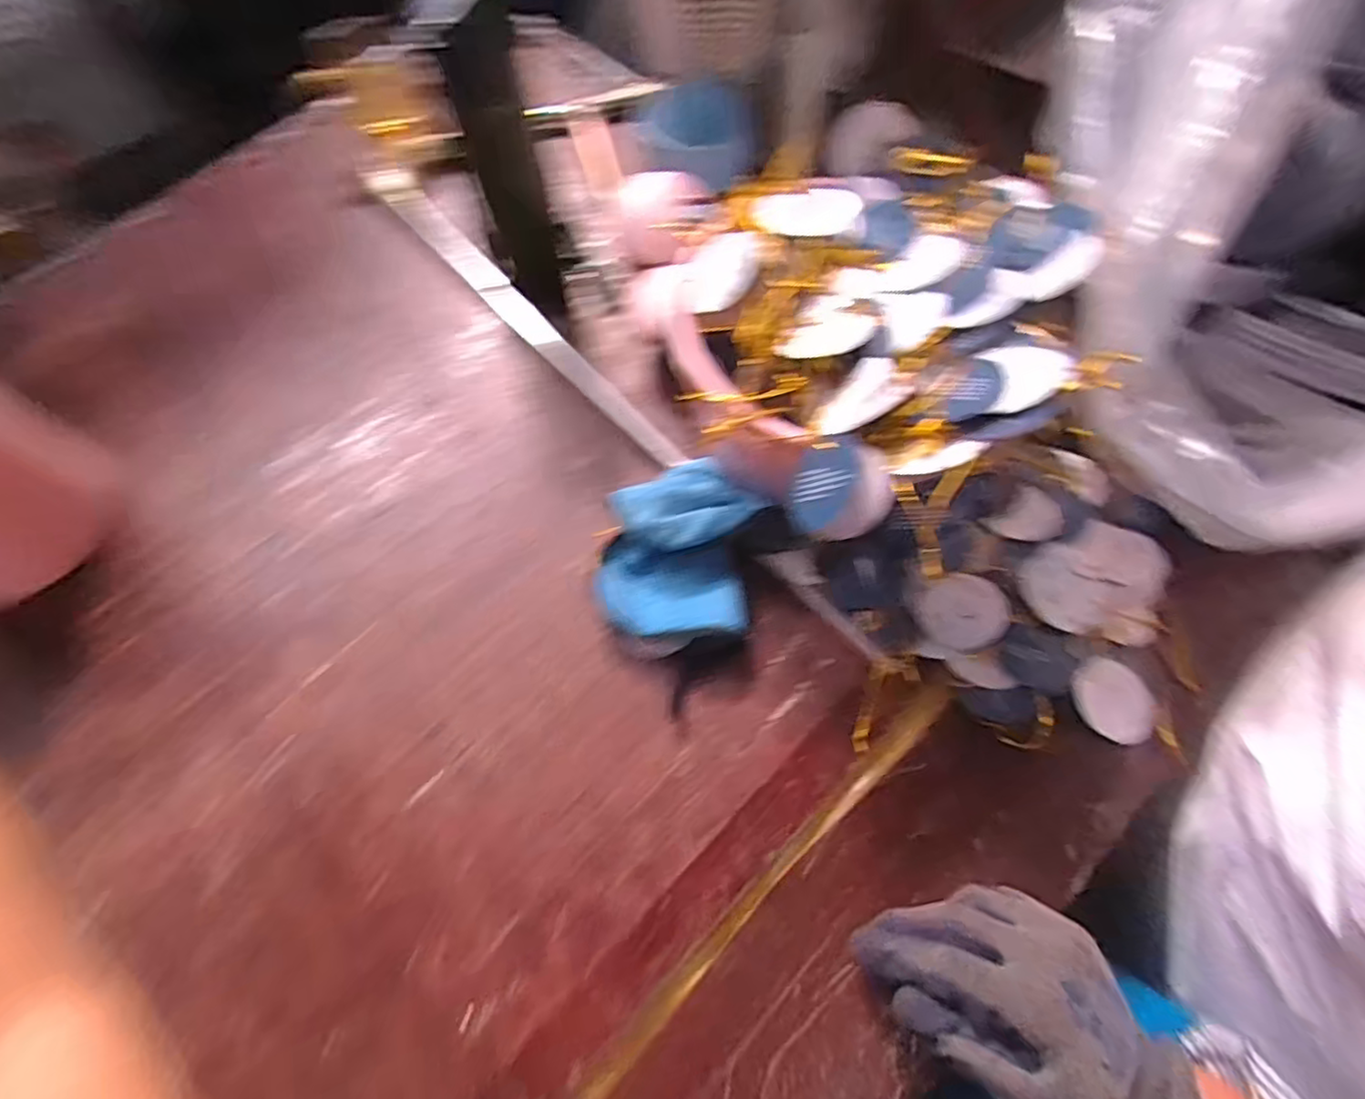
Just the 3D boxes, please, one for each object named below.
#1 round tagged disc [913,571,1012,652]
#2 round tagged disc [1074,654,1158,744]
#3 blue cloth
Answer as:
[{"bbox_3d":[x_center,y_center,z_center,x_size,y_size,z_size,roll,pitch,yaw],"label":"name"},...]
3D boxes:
[{"bbox_3d":[0.188,0.042,0.452,0.058,0.013,0.053,-1,67,3],"label":"round tagged disc"},{"bbox_3d":[0.278,0.096,0.429,0.050,0.008,0.056,-34,69,-11],"label":"round tagged disc"},{"bbox_3d":[-0.003,0.001,0.474,0.106,0.043,0.126,5,67,5],"label":"blue cloth"}]

